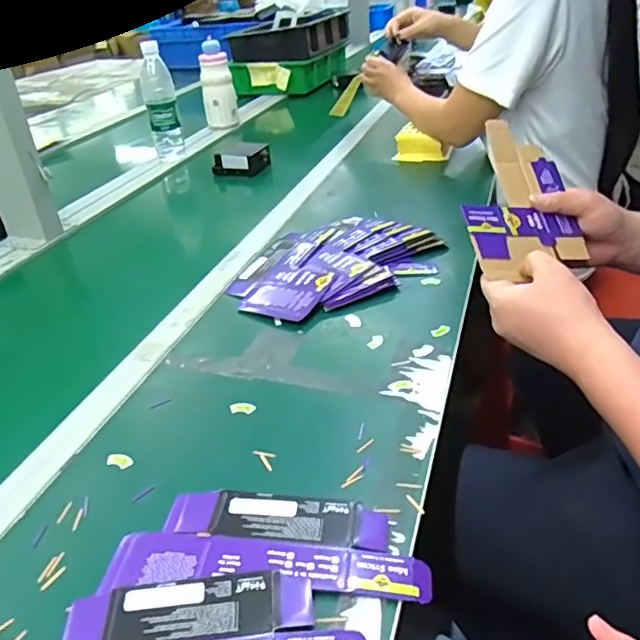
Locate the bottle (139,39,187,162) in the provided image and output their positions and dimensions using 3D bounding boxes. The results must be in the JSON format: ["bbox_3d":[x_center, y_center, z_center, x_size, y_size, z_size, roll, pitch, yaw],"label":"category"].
[{"bbox_3d":[-0.318,-0.431,1.164,0.064,0.201,0.056,-14,41,-9],"label":"bottle"}]

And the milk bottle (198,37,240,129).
[{"bbox_3d":[-0.241,-0.548,1.360,0.078,0.182,0.060,-11,41,-5],"label":"milk bottle"}]

